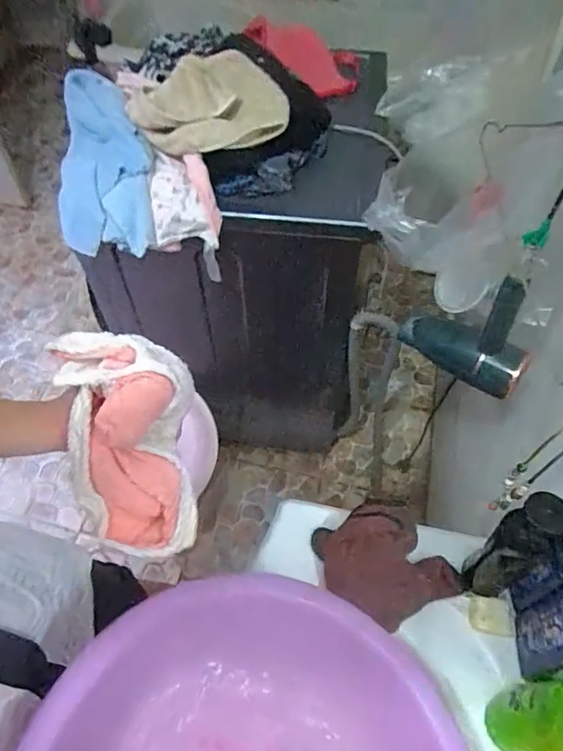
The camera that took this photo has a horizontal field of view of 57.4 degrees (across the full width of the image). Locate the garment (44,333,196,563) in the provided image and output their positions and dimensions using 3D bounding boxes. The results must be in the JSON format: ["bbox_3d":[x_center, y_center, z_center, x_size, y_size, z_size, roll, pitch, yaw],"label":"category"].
[{"bbox_3d":[-0.138,0.058,0.455,0.110,0.115,0.175,-2,57,-2],"label":"garment"}]

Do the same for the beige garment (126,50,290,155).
[{"bbox_3d":[-0.109,-0.488,0.893,0.275,0.077,0.268,10,57,5],"label":"beige garment"}]

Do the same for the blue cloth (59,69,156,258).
[{"bbox_3d":[-0.320,-0.357,0.910,0.175,0.160,0.371,-15,58,-11],"label":"blue cloth"}]

